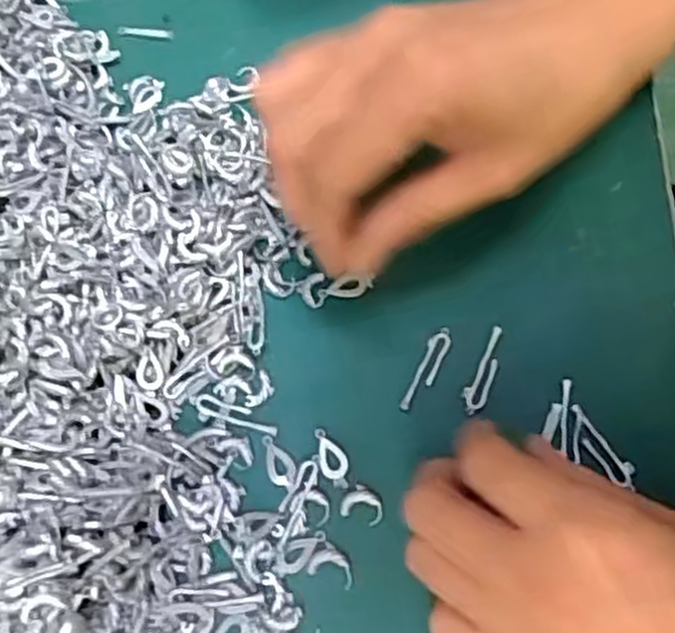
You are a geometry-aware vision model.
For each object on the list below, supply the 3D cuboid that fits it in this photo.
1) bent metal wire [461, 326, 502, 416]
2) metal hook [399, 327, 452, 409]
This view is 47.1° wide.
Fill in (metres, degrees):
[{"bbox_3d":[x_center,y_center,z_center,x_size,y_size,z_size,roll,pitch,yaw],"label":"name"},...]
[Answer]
[{"bbox_3d":[0.054,0.019,0.281,0.008,0.004,0.033,24,73,8],"label":"bent metal wire"},{"bbox_3d":[0.033,0.019,0.282,0.008,0.004,0.034,28,74,9],"label":"metal hook"}]

